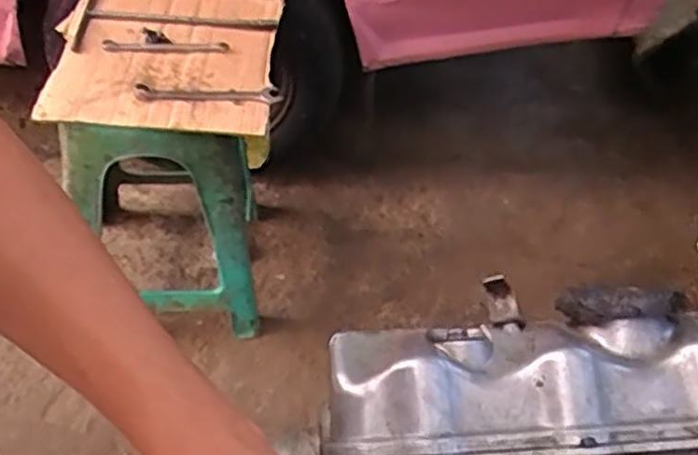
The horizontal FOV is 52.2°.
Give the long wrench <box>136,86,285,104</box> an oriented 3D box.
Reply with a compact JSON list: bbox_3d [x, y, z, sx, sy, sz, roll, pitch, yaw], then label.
[{"bbox_3d":[-0.196,-0.185,1.002,0.197,0.012,0.035,5,48,-6],"label":"long wrench"}]

